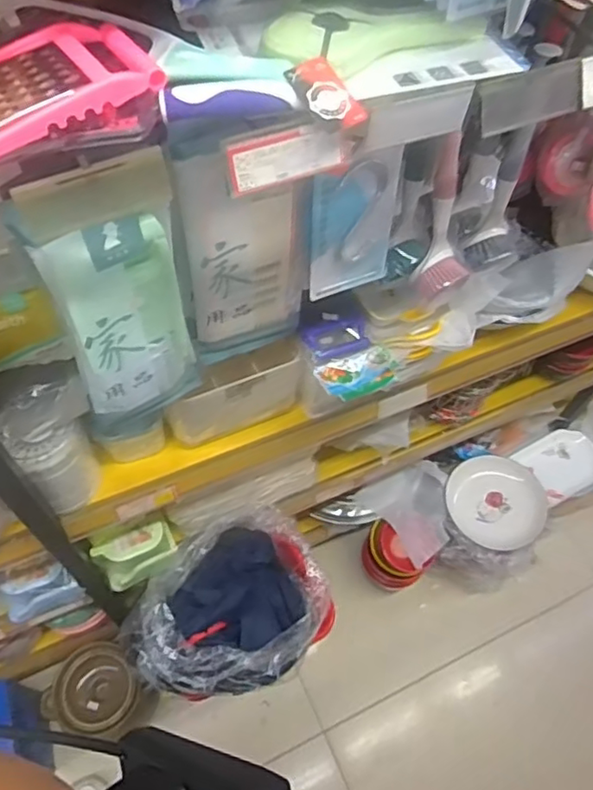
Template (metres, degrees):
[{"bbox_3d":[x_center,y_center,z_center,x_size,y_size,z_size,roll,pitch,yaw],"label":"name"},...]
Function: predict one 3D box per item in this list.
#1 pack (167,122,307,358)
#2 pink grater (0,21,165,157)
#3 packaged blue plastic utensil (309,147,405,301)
[{"bbox_3d":[-0.053,-0.148,0.664,0.141,0.324,0.036,-16,60,-13],"label":"pack"},{"bbox_3d":[-0.201,-0.208,0.421,0.203,0.035,0.108,-26,63,-18],"label":"pink grater"},{"bbox_3d":[0.066,-0.180,0.650,0.102,0.170,0.020,-22,61,-16],"label":"packaged blue plastic utensil"}]

